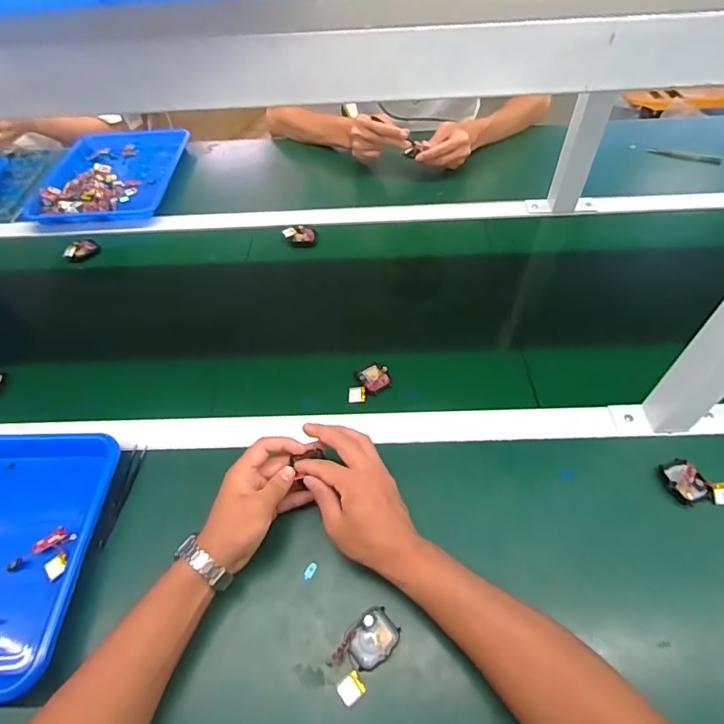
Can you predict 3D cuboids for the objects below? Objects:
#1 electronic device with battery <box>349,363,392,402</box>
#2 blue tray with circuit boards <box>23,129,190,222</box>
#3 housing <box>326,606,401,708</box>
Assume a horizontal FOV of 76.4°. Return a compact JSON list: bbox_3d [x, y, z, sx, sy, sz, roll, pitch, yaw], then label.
[{"bbox_3d":[0.010,0.024,0.602,0.054,0.013,0.059,-2,52,1],"label":"electronic device with battery"},{"bbox_3d":[-0.483,-0.378,0.904,0.245,0.025,0.322,-3,52,0],"label":"blue tray with circuit boards"},{"bbox_3d":[0.001,0.259,0.413,0.039,0.022,0.075,33,60,25],"label":"housing"}]

